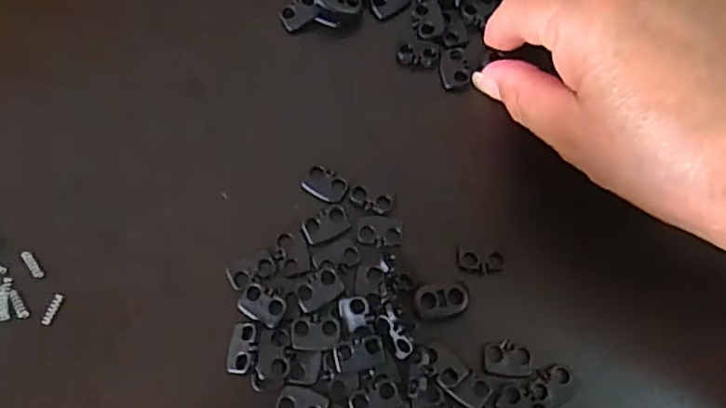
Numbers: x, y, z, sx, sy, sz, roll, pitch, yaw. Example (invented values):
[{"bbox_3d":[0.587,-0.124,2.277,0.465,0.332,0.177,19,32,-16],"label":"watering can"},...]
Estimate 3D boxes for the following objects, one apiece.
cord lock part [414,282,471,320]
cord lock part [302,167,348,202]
[{"bbox_3d":[0.029,0.036,0.219,0.020,0.004,0.012,-7,72,-3],"label":"cord lock part"},{"bbox_3d":[-0.015,-0.007,0.235,0.017,0.004,0.012,29,74,8],"label":"cord lock part"}]

